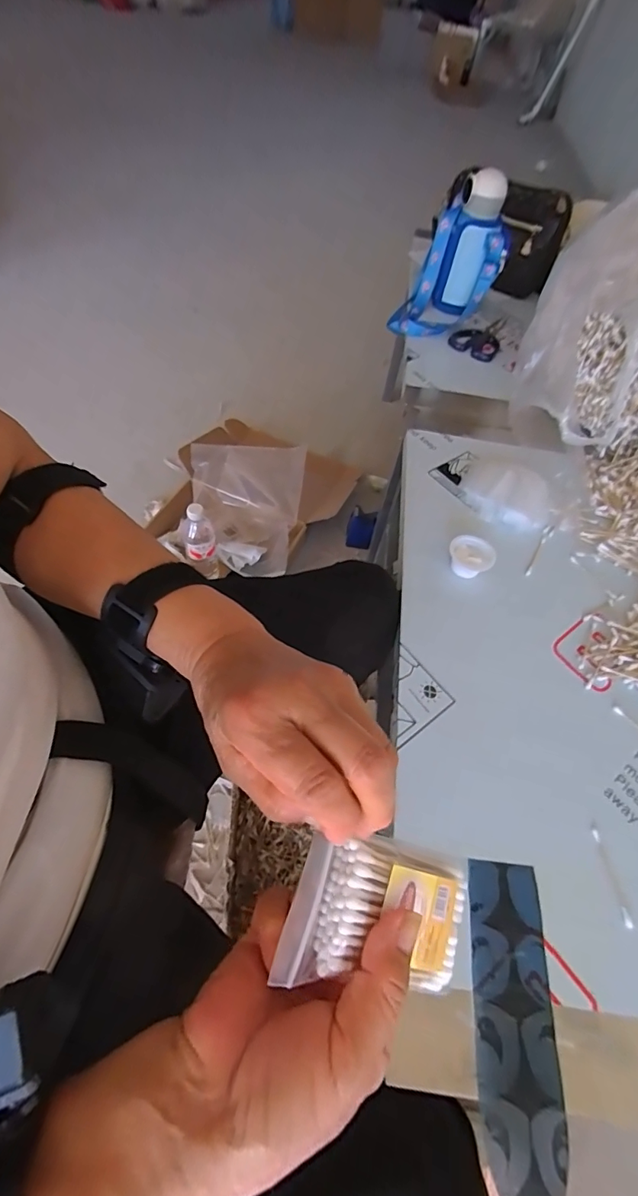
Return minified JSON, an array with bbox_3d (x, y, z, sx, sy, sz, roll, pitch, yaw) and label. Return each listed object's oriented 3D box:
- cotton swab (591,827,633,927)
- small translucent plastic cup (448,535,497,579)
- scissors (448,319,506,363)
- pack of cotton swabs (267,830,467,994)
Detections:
[{"bbox_3d":[0.253,0.240,0.393,0.008,0.004,0.075,-2,58,-5],"label":"cotton swab"},{"bbox_3d":[0.185,-0.048,0.561,0.053,0.028,0.049,3,57,-5],"label":"small translucent plastic cup"},{"bbox_3d":[0.308,-0.508,0.886,0.092,0.020,0.143,22,57,8],"label":"scissors"},{"bbox_3d":[0.030,0.144,0.207,0.088,0.013,0.059,22,72,-16],"label":"pack of cotton swabs"}]

